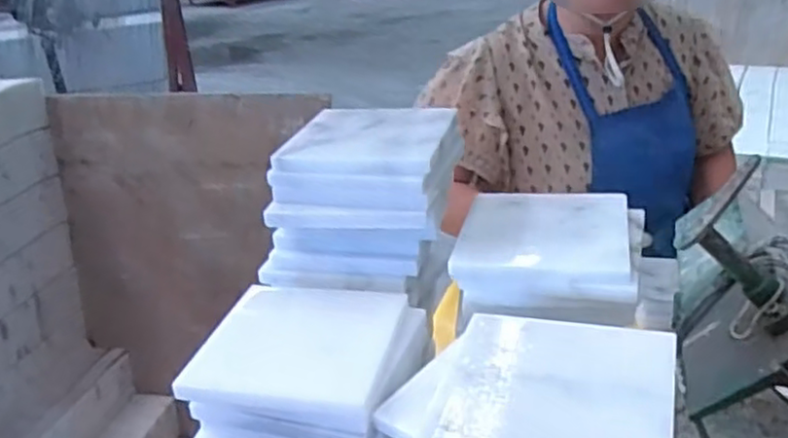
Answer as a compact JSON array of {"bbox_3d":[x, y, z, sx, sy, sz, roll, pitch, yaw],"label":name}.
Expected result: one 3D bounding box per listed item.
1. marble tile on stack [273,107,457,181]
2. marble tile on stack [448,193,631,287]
[{"bbox_3d":[-0.015,-0.052,0.457,0.101,0.013,0.095,5,27,19],"label":"marble tile on stack"},{"bbox_3d":[0.093,0.010,0.432,0.098,0.015,0.097,4,27,16],"label":"marble tile on stack"}]

